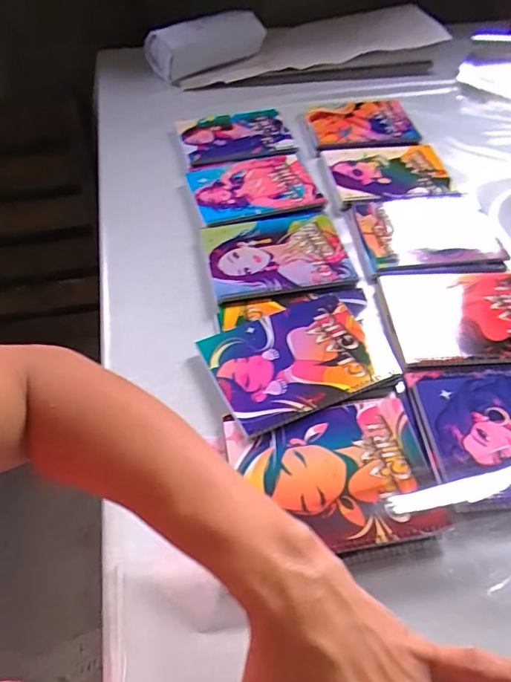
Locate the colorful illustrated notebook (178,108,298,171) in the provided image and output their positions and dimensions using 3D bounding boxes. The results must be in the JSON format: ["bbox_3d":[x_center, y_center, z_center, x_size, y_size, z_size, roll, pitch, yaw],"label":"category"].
[{"bbox_3d":[-0.037,-0.369,0.867,0.187,0.016,0.146,-9,53,-10],"label":"colorful illustrated notebook"}]

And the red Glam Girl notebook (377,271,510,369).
[{"bbox_3d":[0.270,-0.033,0.626,0.199,0.019,0.159,0,52,-4],"label":"red Glam Girl notebook"}]

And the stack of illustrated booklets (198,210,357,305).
[{"bbox_3d":[0.030,-0.121,0.682,0.191,0.014,0.146,-8,53,-10],"label":"stack of illustrated booklets"}]

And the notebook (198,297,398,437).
[{"bbox_3d":[0.051,0.021,0.574,0.196,0.011,0.144,-19,56,-17],"label":"notebook"}]

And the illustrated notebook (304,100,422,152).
[{"bbox_3d":[0.202,-0.403,0.901,0.203,0.016,0.146,-8,53,-9],"label":"illustrated notebook"}]

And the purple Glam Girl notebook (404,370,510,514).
[{"bbox_3d":[0.282,0.098,0.518,0.205,0.022,0.158,1,52,-3],"label":"purple Glam Girl notebook"}]

